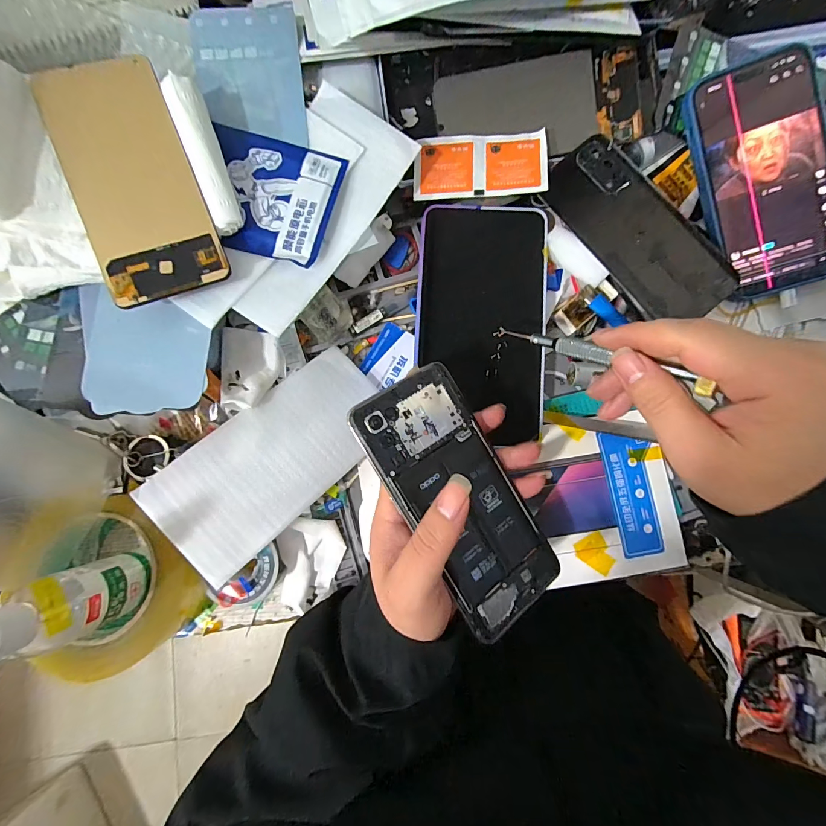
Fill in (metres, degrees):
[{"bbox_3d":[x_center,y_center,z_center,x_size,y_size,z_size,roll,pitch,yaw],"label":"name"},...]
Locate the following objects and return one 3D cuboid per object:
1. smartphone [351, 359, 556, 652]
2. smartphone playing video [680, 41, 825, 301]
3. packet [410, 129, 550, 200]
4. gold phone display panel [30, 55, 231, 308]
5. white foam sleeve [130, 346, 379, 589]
[{"bbox_3d":[0.029,0.050,0.219,0.071,0.004,0.156,-31,92,-23],"label":"smartphone"},{"bbox_3d":[0.260,-0.173,0.268,0.083,0.009,0.162,-18,94,12],"label":"smartphone playing video"},{"bbox_3d":[0.051,-0.190,0.277,0.098,0.004,0.048,0,86,6],"label":"packet"},{"bbox_3d":[-0.172,-0.144,0.223,0.070,0.006,0.145,-22,91,-10],"label":"gold phone display panel"},{"bbox_3d":[-0.094,0.029,0.258,0.167,0.008,0.082,-41,85,-17],"label":"white foam sleeve"}]

